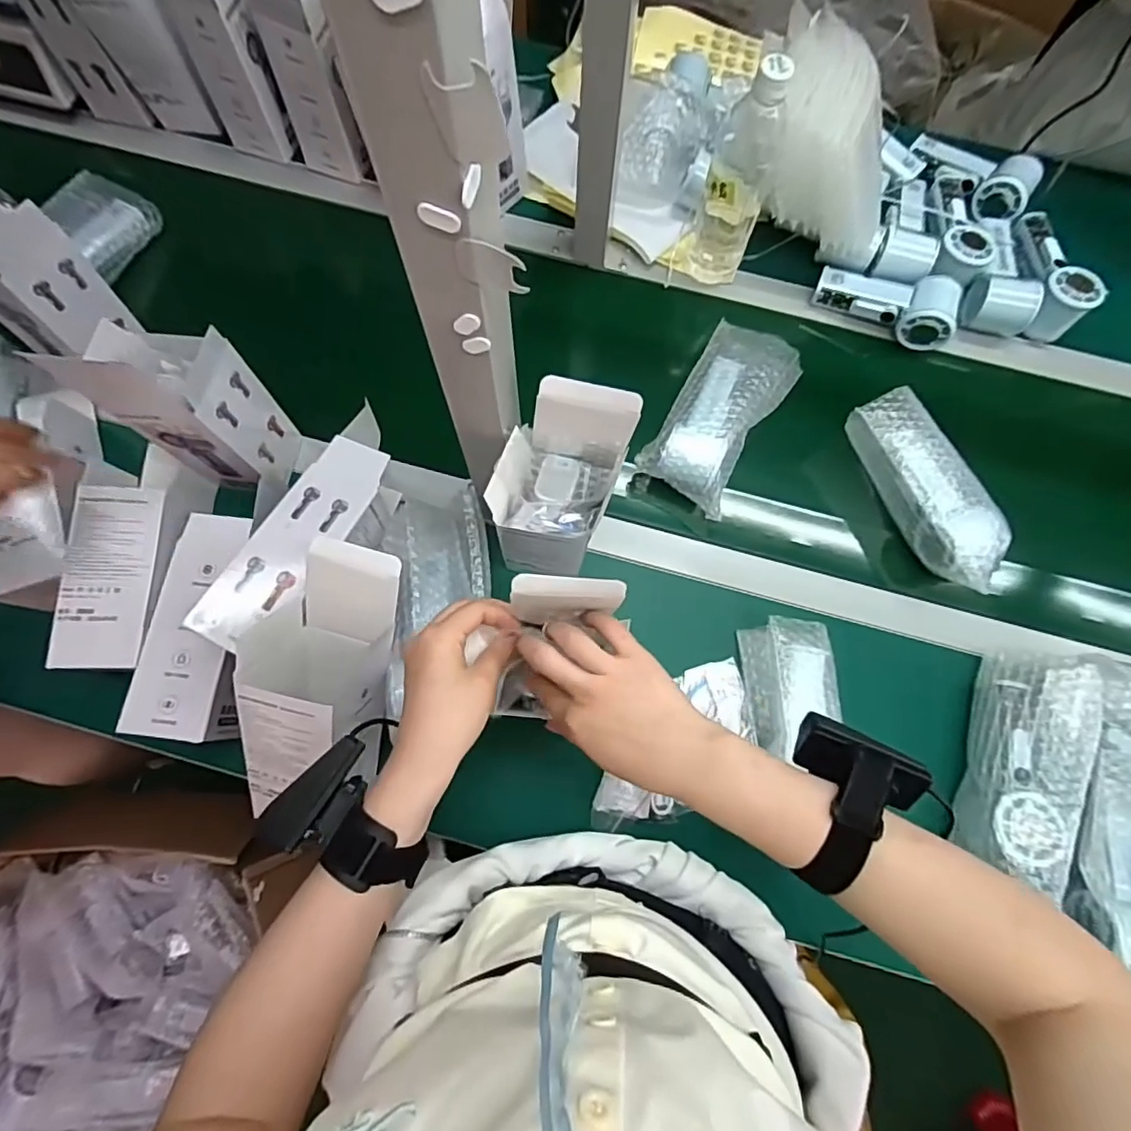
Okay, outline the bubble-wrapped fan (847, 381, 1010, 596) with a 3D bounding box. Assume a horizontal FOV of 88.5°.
[{"bbox_3d":[0.366,-0.076,0.591,0.060,0.059,0.204,-26,77,-7],"label":"bubble-wrapped fan"}]

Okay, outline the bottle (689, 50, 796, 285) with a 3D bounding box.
[{"bbox_3d":[0.178,-0.394,0.595,0.064,0.221,0.065,16,76,3],"label":"bottle"}]

